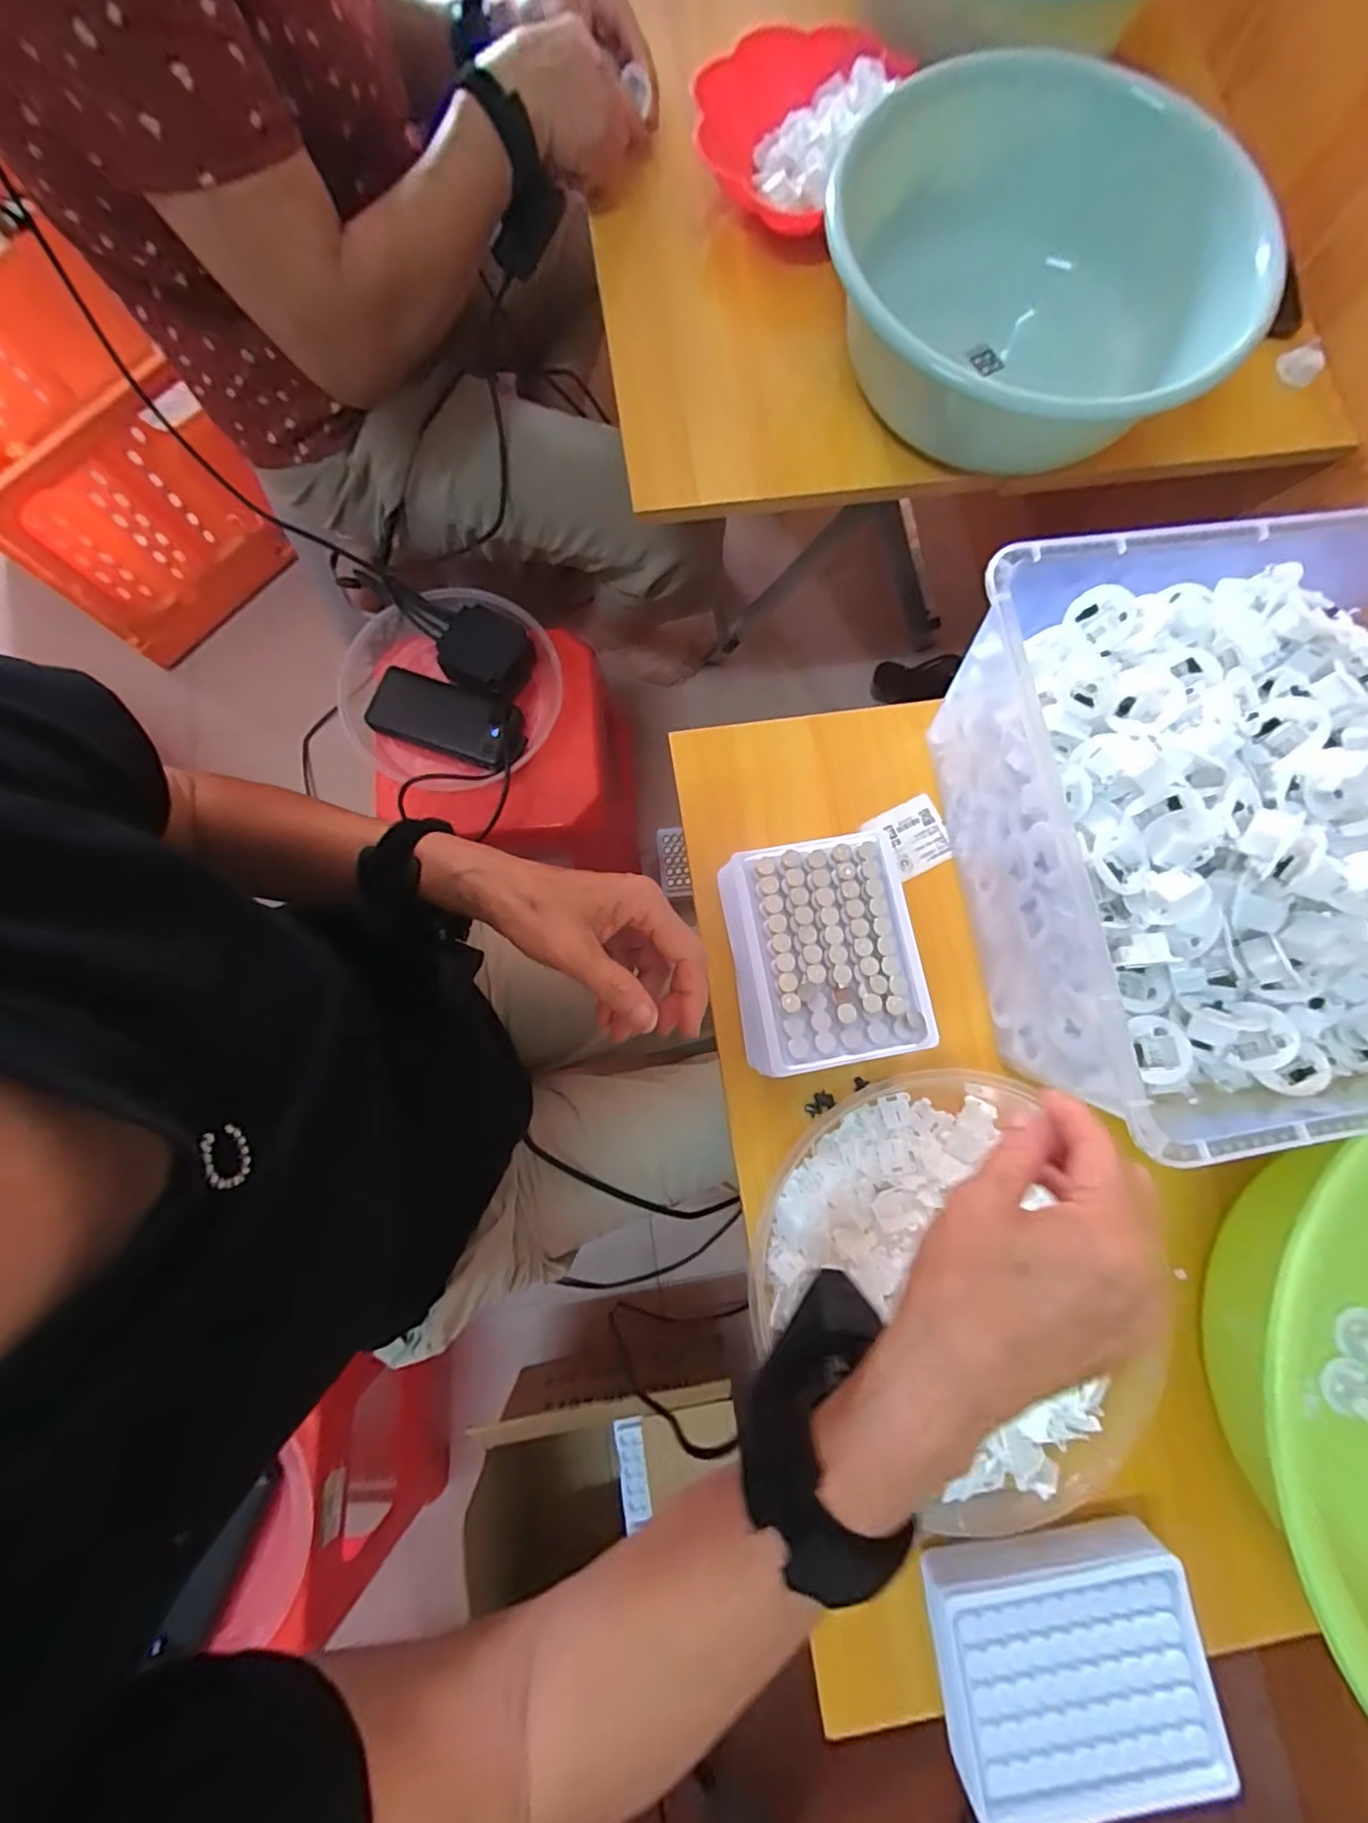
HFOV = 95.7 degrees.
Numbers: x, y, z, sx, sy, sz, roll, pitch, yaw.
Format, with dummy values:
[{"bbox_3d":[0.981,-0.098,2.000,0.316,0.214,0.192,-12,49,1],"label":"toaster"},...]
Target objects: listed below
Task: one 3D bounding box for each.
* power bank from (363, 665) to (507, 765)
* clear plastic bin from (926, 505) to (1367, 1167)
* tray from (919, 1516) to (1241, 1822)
[{"bbox_3d":[-0.255,-0.207,0.657,0.147,0.022,0.069,18,80,2],"label":"power bank"},{"bbox_3d":[0.326,-0.050,0.358,0.298,0.135,0.302,-9,80,-3],"label":"clear plastic bin"},{"bbox_3d":[0.203,0.397,0.325,0.137,0.037,0.100,-7,80,-3],"label":"tray"}]

